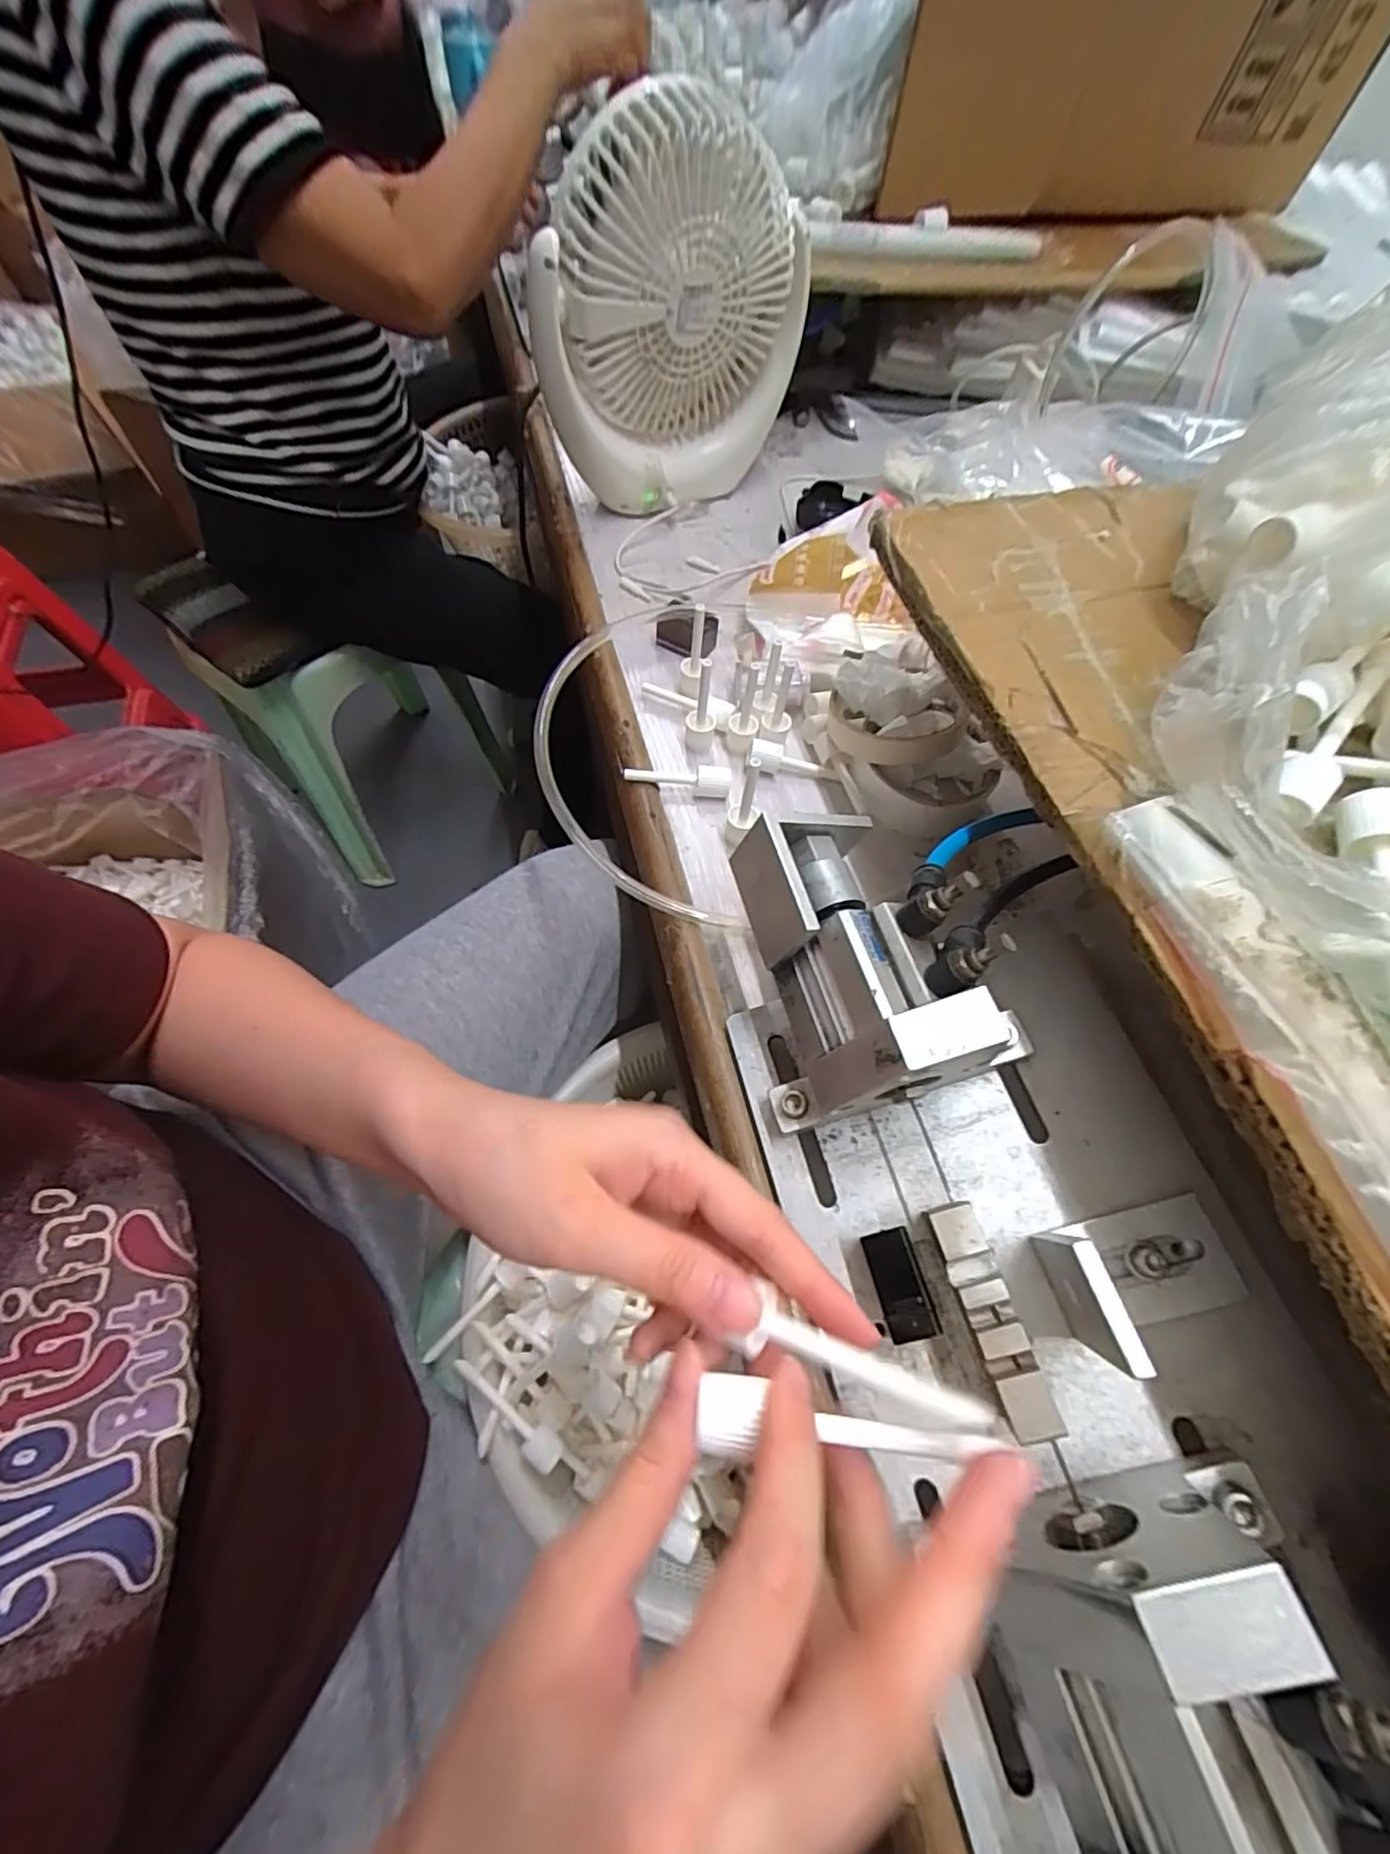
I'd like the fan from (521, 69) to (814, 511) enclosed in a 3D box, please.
[{"bbox_3d":[-0.018,-0.417,0.451,0.180,0.204,0.076,-34,69,-19],"label":"fan"}]

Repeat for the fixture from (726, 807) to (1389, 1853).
[{"bbox_3d":[0.121,0.130,0.229,0.152,0.104,0.388,-8,63,-7],"label":"fixture"}]

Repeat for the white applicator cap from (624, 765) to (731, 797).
[{"bbox_3d":[-0.010,-0.092,0.393,0.065,0.013,0.014,5,62,-1],"label":"white applicator cap"}]

